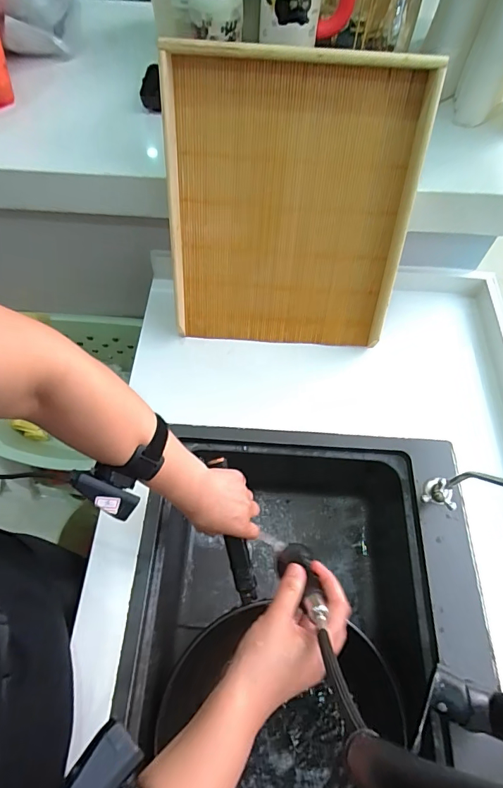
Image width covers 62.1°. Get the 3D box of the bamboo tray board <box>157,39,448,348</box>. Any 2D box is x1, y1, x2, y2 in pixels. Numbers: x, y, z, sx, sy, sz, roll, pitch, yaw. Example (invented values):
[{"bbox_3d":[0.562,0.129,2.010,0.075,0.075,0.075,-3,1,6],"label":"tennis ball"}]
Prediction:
[{"bbox_3d":[0.052,-0.245,0.608,0.347,0.398,0.050,1,37,-2],"label":"bamboo tray board"}]

